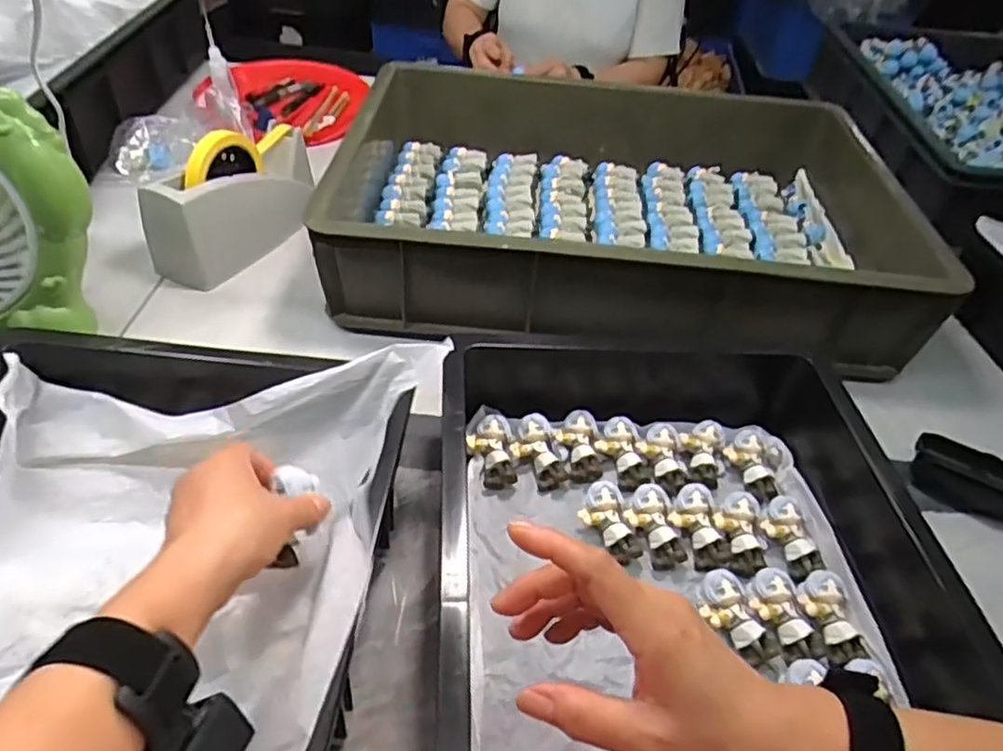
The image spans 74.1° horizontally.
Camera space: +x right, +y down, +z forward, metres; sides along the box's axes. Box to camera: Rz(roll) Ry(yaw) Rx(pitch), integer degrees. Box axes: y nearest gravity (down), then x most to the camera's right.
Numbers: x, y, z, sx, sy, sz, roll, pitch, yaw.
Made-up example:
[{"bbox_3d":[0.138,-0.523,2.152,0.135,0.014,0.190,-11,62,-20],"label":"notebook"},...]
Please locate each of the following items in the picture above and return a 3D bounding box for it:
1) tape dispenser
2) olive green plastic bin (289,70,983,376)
[{"bbox_3d":[-0.291,-0.199,0.733,0.074,0.121,0.203,22,46,16],"label":"tape dispenser"},{"bbox_3d":[0.128,-0.209,0.780,0.608,0.134,0.430,8,44,2],"label":"olive green plastic bin"}]

